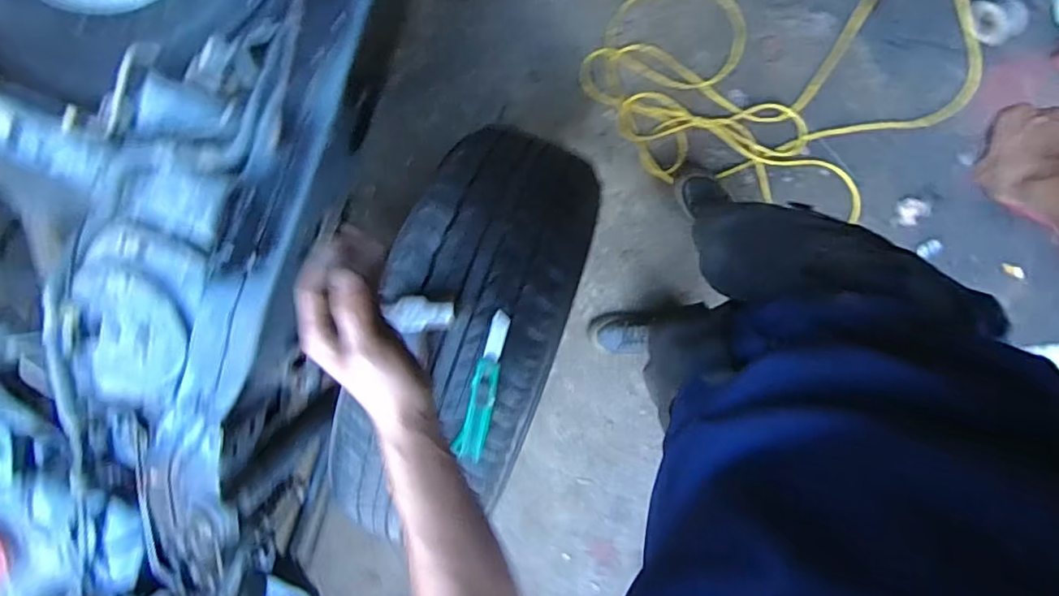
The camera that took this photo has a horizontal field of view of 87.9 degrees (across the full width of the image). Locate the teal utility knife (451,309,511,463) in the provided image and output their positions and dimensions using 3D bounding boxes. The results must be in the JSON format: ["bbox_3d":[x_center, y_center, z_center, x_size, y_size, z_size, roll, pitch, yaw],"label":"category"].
[{"bbox_3d":[-0.056,0.111,0.677,0.033,0.022,0.188,15,98,1],"label":"teal utility knife"}]

